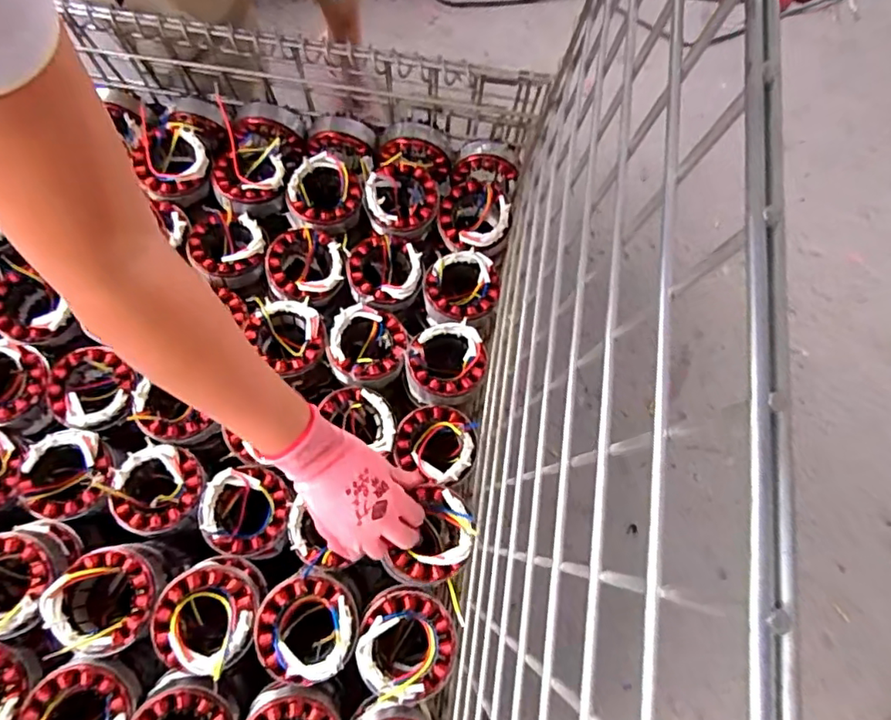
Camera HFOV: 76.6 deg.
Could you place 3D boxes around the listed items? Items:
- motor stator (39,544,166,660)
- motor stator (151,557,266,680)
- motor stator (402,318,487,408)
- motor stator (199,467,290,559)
[{"bbox_3d":[-0.299,0.212,0.502,0.092,0.050,0.086,1,74,-3],"label":"motor stator"},{"bbox_3d":[-0.211,0.227,0.504,0.092,0.055,0.090,1,74,-3],"label":"motor stator"},{"bbox_3d":[-0.003,0.004,0.616,0.087,0.048,0.086,1,74,-3],"label":"motor stator"},{"bbox_3d":[-0.199,0.154,0.575,0.082,0.055,0.086,1,74,-3],"label":"motor stator"}]

